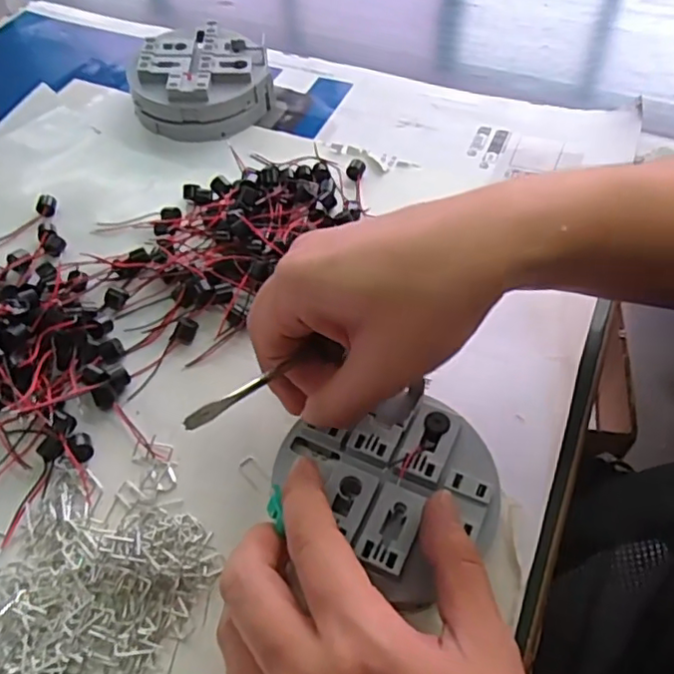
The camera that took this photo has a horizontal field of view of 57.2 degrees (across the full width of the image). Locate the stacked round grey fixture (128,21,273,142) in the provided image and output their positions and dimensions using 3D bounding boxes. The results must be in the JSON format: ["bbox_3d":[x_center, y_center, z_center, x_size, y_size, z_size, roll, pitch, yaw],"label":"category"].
[{"bbox_3d":[-0.102,-0.196,0.474,0.092,0.044,0.092,-1,52,2],"label":"stacked round grey fixture"}]

